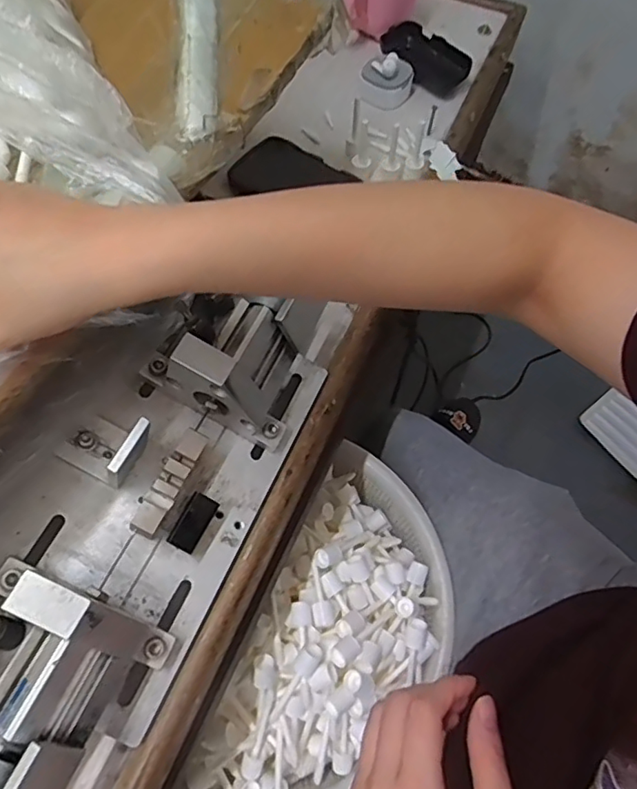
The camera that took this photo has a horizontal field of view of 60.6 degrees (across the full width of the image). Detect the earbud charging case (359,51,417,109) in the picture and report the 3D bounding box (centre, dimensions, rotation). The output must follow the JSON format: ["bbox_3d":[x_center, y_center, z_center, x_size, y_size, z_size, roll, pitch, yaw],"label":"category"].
[{"bbox_3d":[0.075,-0.350,0.608,0.059,0.039,0.044,14,64,4],"label":"earbud charging case"}]

